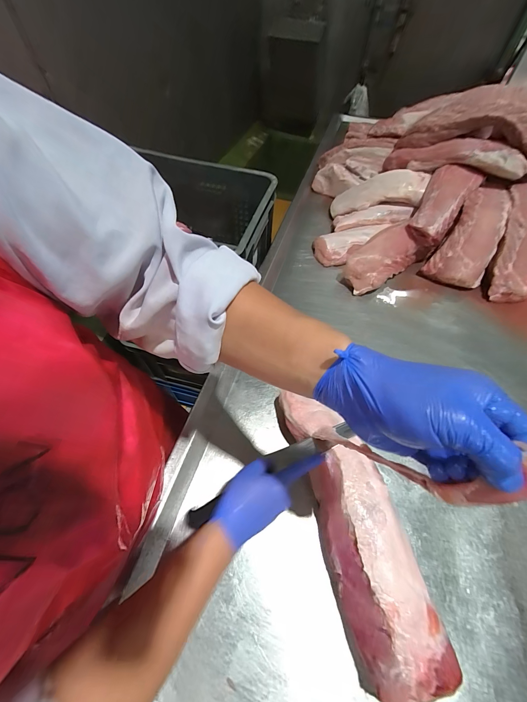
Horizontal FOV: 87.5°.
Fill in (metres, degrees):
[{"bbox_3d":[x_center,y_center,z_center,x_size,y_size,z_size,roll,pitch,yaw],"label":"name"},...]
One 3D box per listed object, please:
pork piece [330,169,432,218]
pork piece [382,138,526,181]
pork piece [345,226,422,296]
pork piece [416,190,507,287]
[{"bbox_3d":[0.360,-0.503,0.880,0.286,0.071,0.115,1,51,28],"label":"pork piece"},{"bbox_3d":[0.558,-0.553,0.801,0.377,0.095,0.069,20,59,11],"label":"pork piece"},{"bbox_3d":[0.333,-0.262,0.779,0.257,0.074,0.110,-37,65,-22],"label":"pork piece"},{"bbox_3d":[0.600,-0.344,0.774,0.147,0.075,0.343,29,84,18],"label":"pork piece"}]

